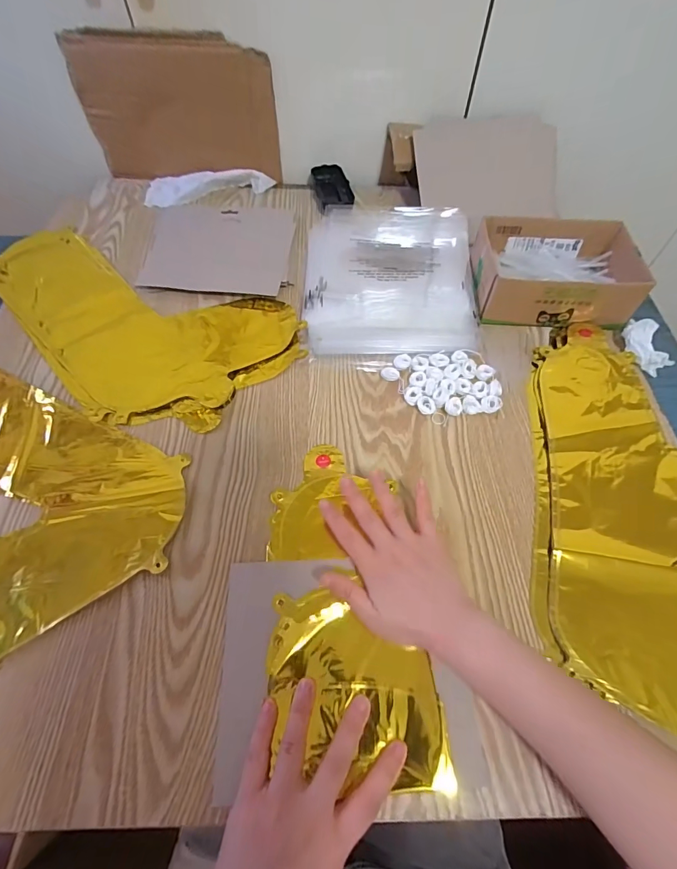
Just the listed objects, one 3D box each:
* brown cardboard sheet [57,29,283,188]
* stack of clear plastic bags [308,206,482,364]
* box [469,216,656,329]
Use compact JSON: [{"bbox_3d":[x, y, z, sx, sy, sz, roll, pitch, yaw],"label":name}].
[{"bbox_3d":[-0.230,-0.467,0.591,0.272,0.167,0.018,1,60,0],"label":"brown cardboard sheet"},{"bbox_3d":[0.069,-0.224,0.554,0.217,0.015,0.294,1,60,0],"label":"stack of clear plastic bags"},{"bbox_3d":[0.277,-0.213,0.529,0.188,0.062,0.149,5,60,2],"label":"box"}]

